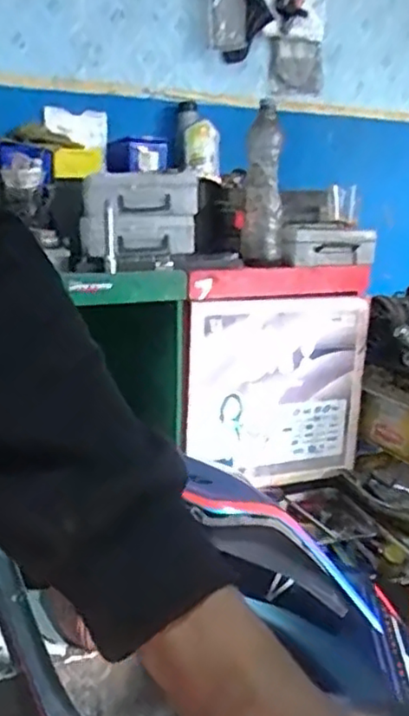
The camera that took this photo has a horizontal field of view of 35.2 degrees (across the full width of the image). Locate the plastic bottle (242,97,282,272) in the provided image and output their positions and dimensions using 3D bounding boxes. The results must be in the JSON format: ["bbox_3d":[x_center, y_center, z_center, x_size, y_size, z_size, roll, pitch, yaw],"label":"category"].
[{"bbox_3d":[0.112,-0.313,1.194,0.075,0.269,0.073,2,14,3],"label":"plastic bottle"}]

